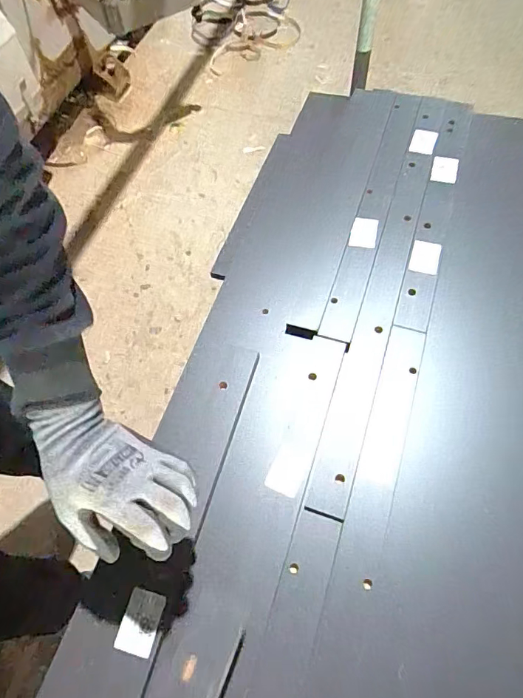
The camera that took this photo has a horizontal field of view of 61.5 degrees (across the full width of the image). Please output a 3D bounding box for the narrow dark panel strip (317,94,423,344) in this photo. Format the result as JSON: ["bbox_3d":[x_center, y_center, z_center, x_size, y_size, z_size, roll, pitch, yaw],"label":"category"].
[{"bbox_3d":[0.199,-0.262,0.757,0.049,0.013,0.561,16,65,12],"label":"narrow dark panel strip"}]

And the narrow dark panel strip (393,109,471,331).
[{"bbox_3d":[0.293,-0.241,0.737,0.048,0.013,0.504,18,67,6],"label":"narrow dark panel strip"}]

